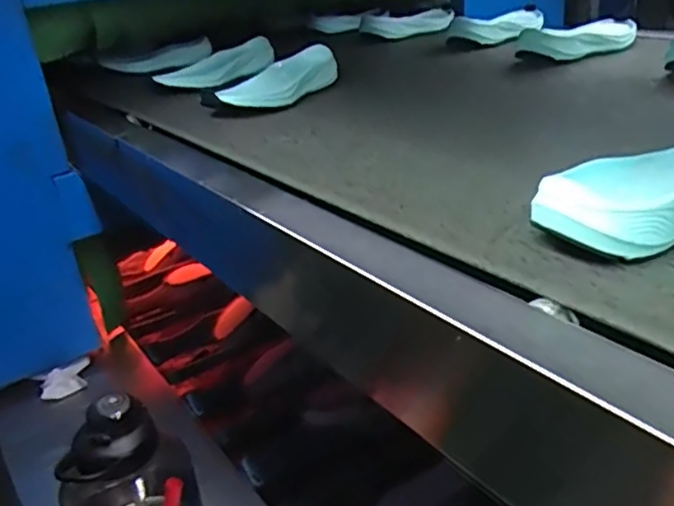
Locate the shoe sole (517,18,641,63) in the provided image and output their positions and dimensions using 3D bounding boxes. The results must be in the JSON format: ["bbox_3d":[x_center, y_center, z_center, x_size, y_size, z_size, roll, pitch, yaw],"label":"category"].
[{"bbox_3d":[0.350,-0.308,0.927,0.209,0.041,0.089,-24,31,-33],"label":"shoe sole"}]

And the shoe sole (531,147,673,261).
[{"bbox_3d":[0.226,-0.045,0.424,0.219,0.035,0.087,-17,28,-22],"label":"shoe sole"}]

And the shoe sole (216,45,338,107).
[{"bbox_3d":[-0.070,-0.223,0.843,0.072,0.044,0.191,14,32,35],"label":"shoe sole"}]

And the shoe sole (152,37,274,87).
[{"bbox_3d":[-0.174,-0.288,1.004,0.076,0.020,0.203,36,52,23],"label":"shoe sole"}]

